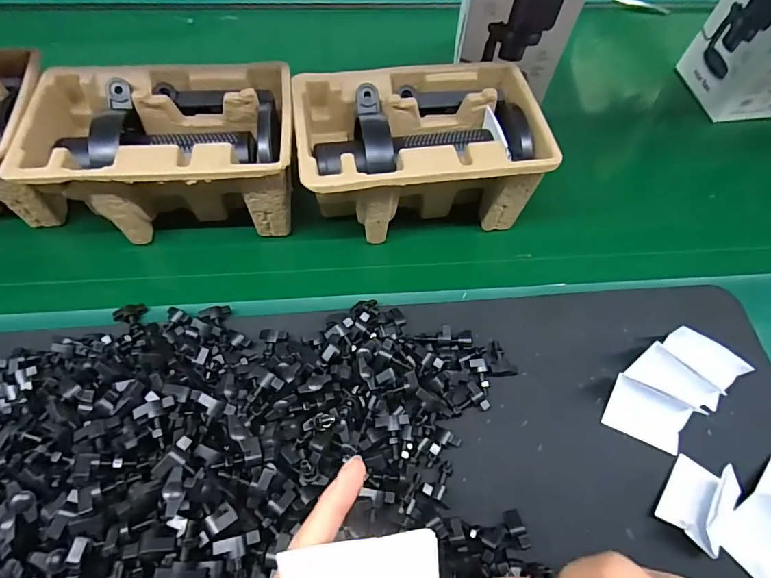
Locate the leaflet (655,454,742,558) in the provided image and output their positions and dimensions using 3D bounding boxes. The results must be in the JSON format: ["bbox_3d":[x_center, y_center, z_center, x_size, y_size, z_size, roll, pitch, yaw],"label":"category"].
[{"bbox_3d":[0.234,0.157,0.337,0.046,0.022,0.057,34,67,18],"label":"leaflet"}]

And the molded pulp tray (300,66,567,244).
[{"bbox_3d":[0.032,-0.131,0.448,0.218,0.103,0.141,-9,61,-4],"label":"molded pulp tray"}]

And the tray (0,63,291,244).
[{"bbox_3d":[-0.196,-0.127,0.436,0.222,0.102,0.142,-7,61,-3],"label":"tray"}]

